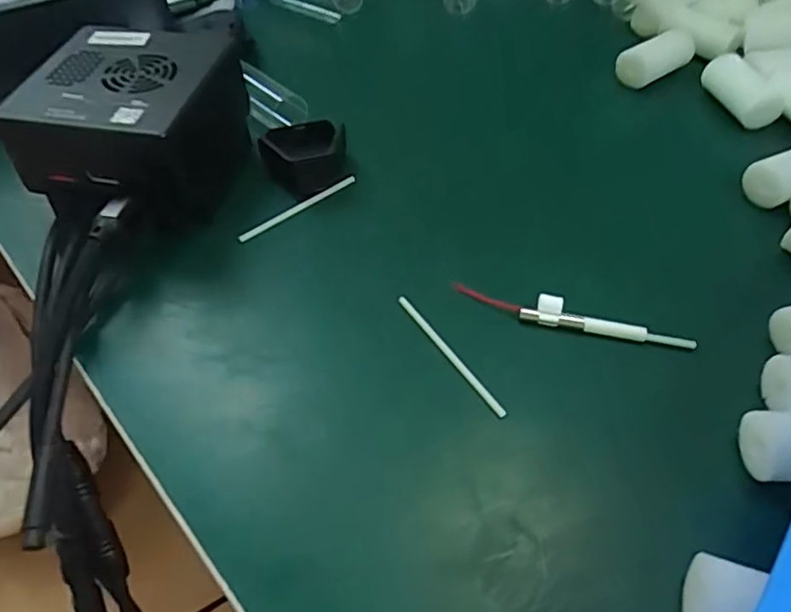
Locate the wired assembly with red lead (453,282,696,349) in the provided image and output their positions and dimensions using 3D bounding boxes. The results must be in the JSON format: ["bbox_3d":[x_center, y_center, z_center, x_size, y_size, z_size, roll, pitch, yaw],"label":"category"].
[{"bbox_3d":[0.064,0.003,0.223,0.085,0.007,0.009,11,51,10],"label":"wired assembly with red lead"}]

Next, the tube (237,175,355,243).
[{"bbox_3d":[-0.042,-0.043,0.267,0.060,0.004,0.004,-34,57,-25],"label":"tube"}]

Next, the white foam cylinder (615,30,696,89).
[{"bbox_3d":[0.141,-0.133,0.331,0.045,0.019,0.014,-23,53,-18],"label":"white foam cylinder"}]

